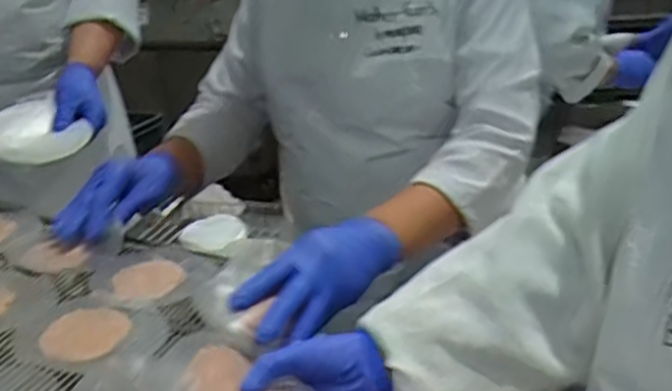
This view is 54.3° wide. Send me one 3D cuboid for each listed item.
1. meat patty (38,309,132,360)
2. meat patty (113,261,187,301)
[{"bbox_3d":[-0.215,0.119,0.565,0.072,0.006,0.062,-16,25,-26],"label":"meat patty"},{"bbox_3d":[-0.183,0.083,0.649,0.071,0.004,0.060,-17,26,-28],"label":"meat patty"}]

